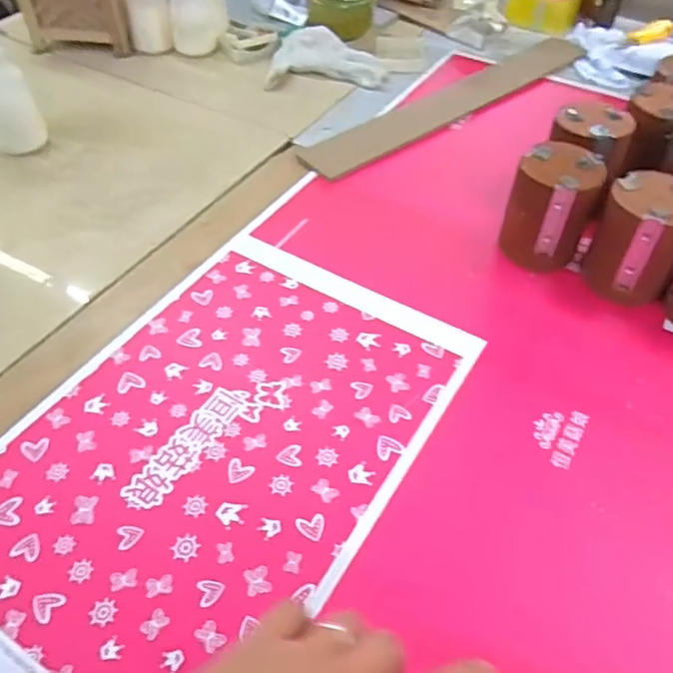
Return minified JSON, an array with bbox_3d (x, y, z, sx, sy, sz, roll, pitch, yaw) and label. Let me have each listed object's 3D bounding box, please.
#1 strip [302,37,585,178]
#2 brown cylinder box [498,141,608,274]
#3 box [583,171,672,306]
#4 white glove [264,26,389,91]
[{"bbox_3d":[0.155,-0.317,0.833,0.486,0.013,0.076,-32,53,-24],"label":"strip"},{"bbox_3d":[0.211,-0.126,0.610,0.076,0.105,0.071,24,53,19],"label":"brown cylinder box"},{"bbox_3d":[0.285,-0.089,0.583,0.078,0.101,0.073,25,53,20],"label":"box"},{"bbox_3d":[-0.013,-0.397,0.888,0.171,0.045,0.101,1,49,0],"label":"white glove"}]

